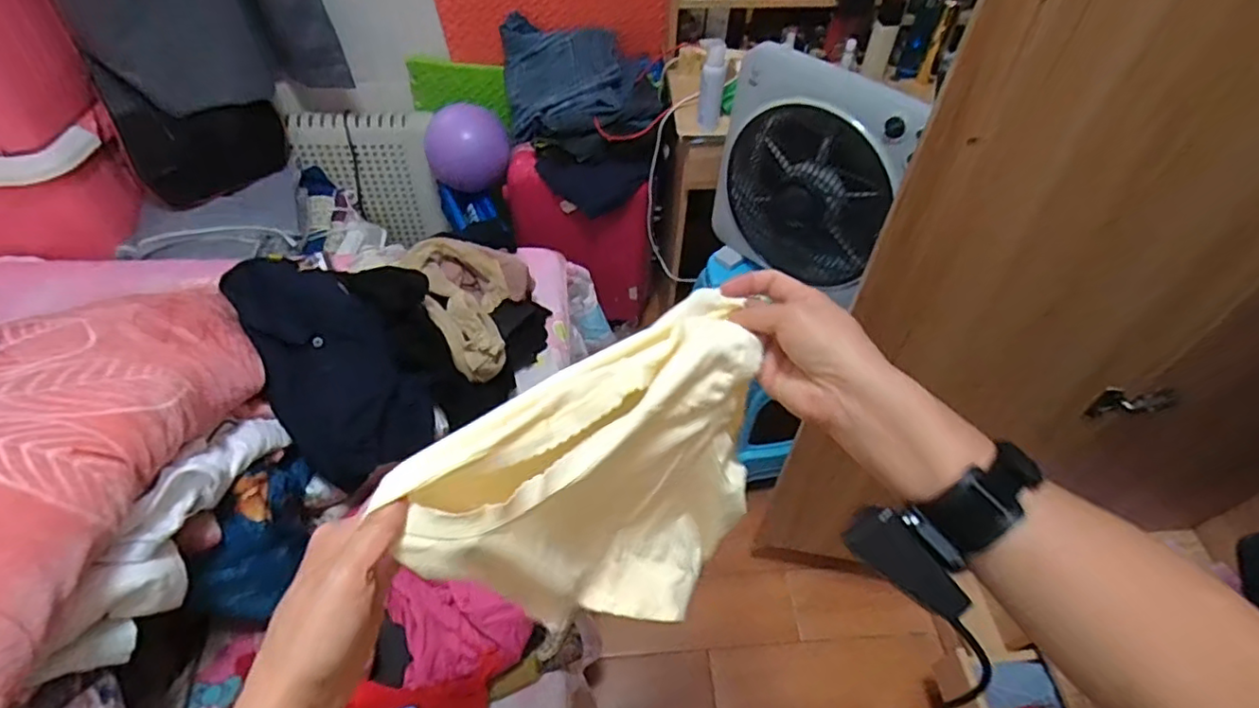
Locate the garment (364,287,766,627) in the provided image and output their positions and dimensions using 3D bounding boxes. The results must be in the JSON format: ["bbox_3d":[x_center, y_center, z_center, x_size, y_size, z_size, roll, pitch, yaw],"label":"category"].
[{"bbox_3d":[-0.016,0.106,0.443,0.241,0.209,0.110,-28,57,-22],"label":"garment"}]

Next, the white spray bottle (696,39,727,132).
[{"bbox_3d":[0.158,-0.518,1.194,0.049,0.146,0.044,3,51,1],"label":"white spray bottle"}]

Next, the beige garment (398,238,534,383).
[{"bbox_3d":[-0.242,-0.094,1.062,0.198,0.098,0.287,-25,56,-20],"label":"beige garment"}]

